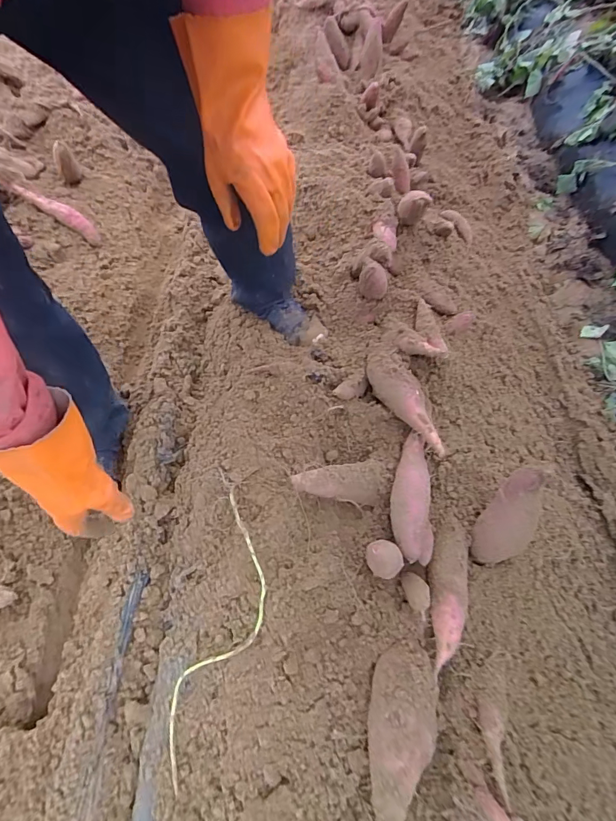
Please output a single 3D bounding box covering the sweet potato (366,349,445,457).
[{"bbox_3d":[0.165,-0.019,0.699,0.064,0.072,0.234,-22,66,-13],"label":"sweet potato"}]

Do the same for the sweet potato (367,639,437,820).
[{"bbox_3d":[0.116,0.378,0.481,0.084,0.059,0.190,21,32,8],"label":"sweet potato"}]

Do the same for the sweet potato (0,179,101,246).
[{"bbox_3d":[-0.587,-0.465,0.929,0.225,0.027,0.041,29,61,-13],"label":"sweet potato"}]

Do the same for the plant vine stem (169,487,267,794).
[{"bbox_3d":[-0.124,0.305,0.575,0.112,0.046,0.378,16,77,6],"label":"plant vine stem"}]

